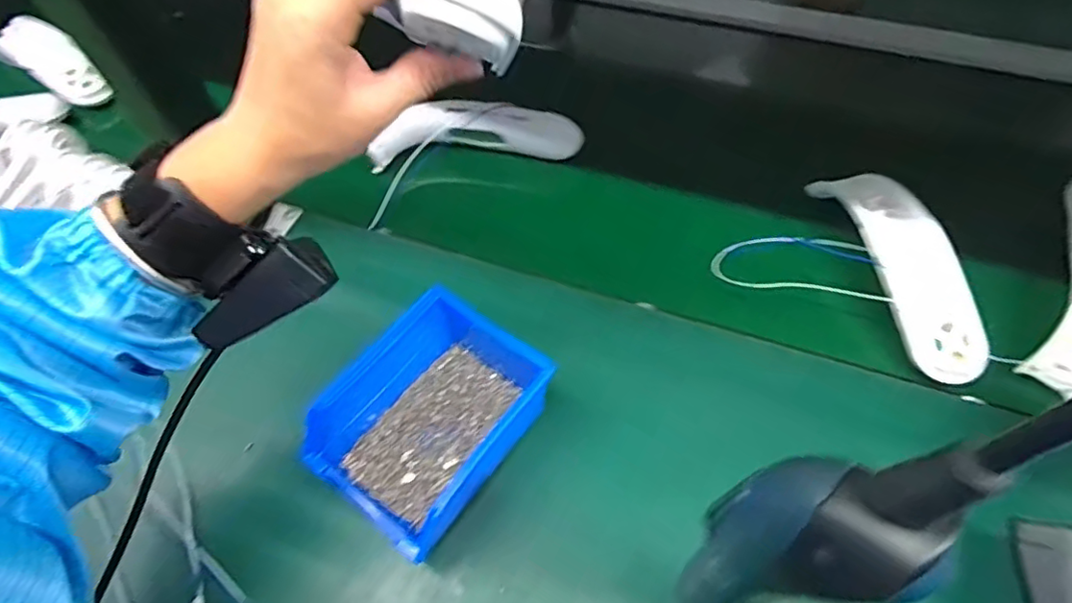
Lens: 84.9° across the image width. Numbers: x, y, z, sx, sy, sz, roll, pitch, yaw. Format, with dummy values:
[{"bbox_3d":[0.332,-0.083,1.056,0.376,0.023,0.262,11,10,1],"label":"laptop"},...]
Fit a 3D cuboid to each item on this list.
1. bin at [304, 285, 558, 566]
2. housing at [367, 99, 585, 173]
[{"bbox_3d":[-0.062,0.073,0.394,0.108,0.076,0.160,34,65,20],"label":"bin"},{"bbox_3d":[-0.056,-0.155,0.542,0.192,0.050,0.042,4,59,4],"label":"housing"}]

